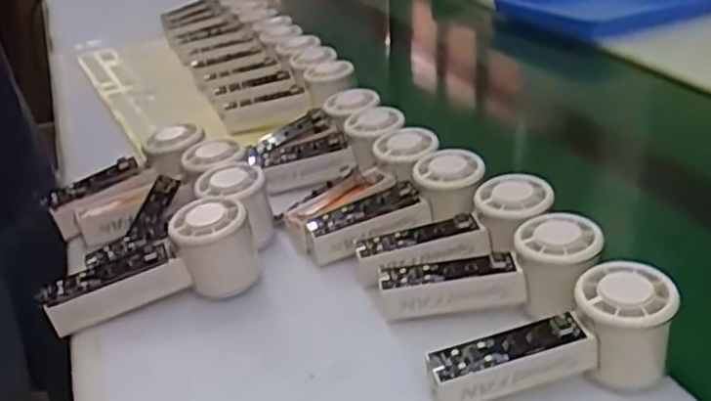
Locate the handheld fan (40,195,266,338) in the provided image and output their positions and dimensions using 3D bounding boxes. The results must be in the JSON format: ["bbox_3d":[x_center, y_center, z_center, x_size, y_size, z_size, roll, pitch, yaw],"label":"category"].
[{"bbox_3d":[-0.151,0.046,0.523,0.149,0.062,0.057,-10,29,-14],"label":"handheld fan"}]

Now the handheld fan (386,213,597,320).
[{"bbox_3d":[0.090,0.050,0.497,0.148,0.063,0.049,-3,28,-1],"label":"handheld fan"}]

